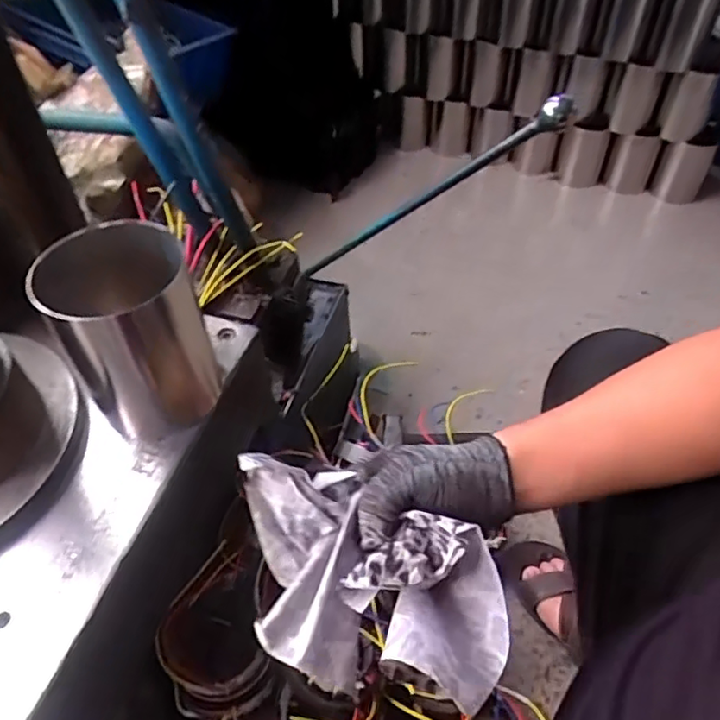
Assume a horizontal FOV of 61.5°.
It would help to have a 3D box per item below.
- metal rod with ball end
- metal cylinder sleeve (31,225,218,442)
[{"bbox_3d":[0.051,-0.158,0.630,0.029,0.386,0.024,47,53,-18],"label":"metal rod with ball end"},{"bbox_3d":[-0.200,-0.022,0.554,0.111,0.161,0.108,-23,52,-17],"label":"metal cylinder sleeve"}]

